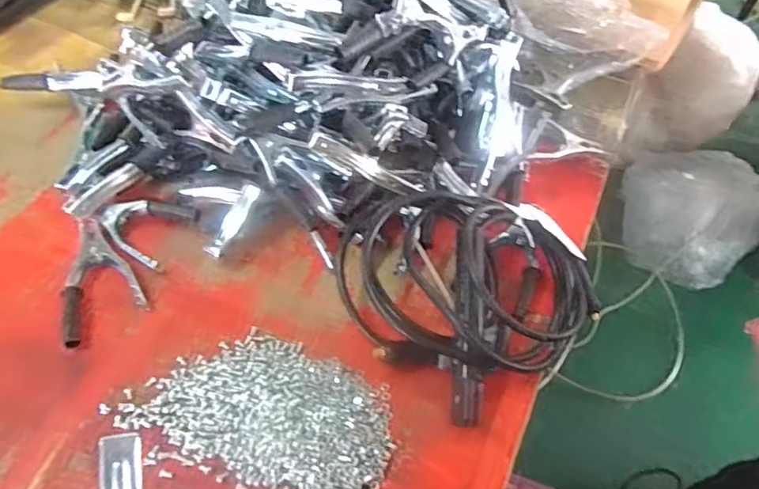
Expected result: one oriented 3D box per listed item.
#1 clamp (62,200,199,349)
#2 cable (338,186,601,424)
[{"bbox_3d":[-0.291,0.022,0.599,0.117,0.034,0.184,17,55,10],"label":"clamp"},{"bbox_3d":[0.090,0.028,0.582,0.235,0.077,0.240,1,54,-1],"label":"cable"}]

